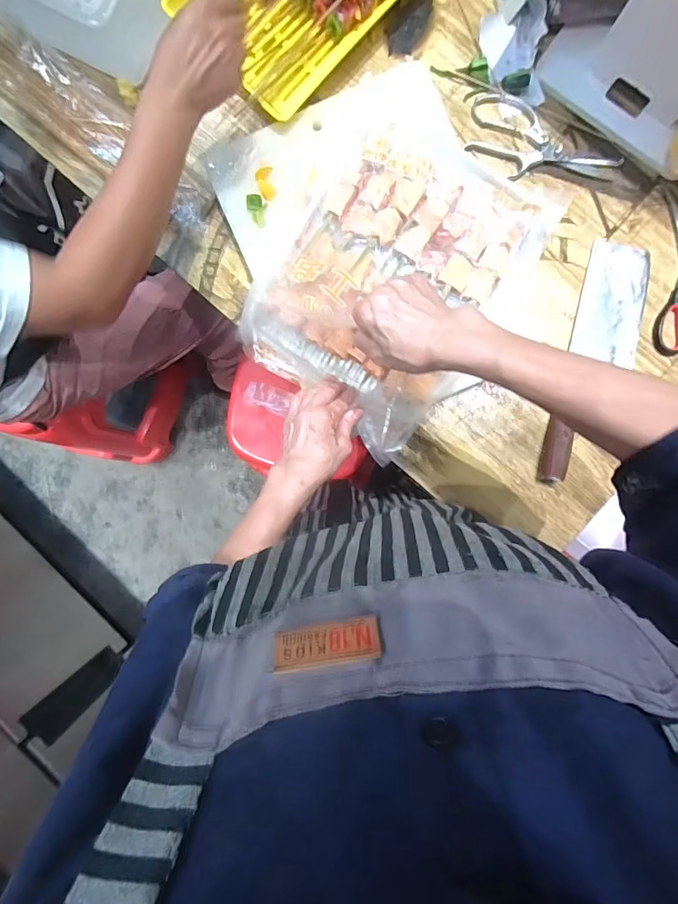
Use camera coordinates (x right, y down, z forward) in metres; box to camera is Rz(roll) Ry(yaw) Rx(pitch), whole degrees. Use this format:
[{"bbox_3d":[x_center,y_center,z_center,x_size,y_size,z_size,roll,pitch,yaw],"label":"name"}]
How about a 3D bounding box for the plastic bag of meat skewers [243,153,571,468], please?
[{"bbox_3d":[0.066,-0.202,0.496,0.230,0.070,0.347,35,90,-1],"label":"plastic bag of meat skewers"}]

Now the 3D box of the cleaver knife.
[{"bbox_3d":[0.336,-0.111,0.562,0.088,0.032,0.316,14,90,-1],"label":"cleaver knife"}]

